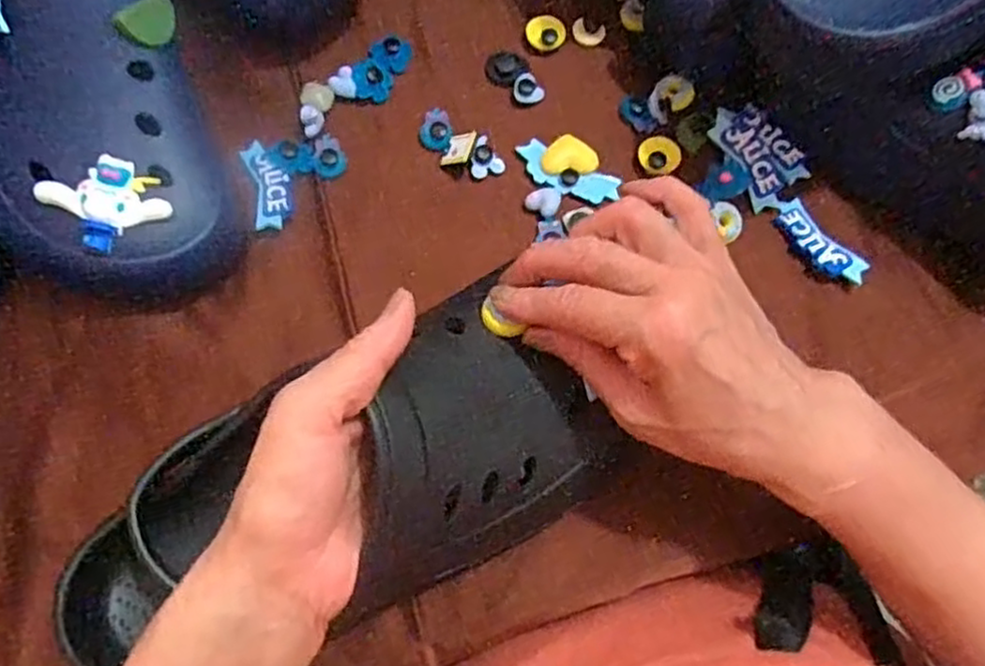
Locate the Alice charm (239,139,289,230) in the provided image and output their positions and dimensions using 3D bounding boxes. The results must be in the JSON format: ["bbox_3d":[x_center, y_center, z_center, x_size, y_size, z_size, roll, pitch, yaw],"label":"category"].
[{"bbox_3d":[-0.126,-0.085,0.415,0.021,0.008,0.061,-16,71,-9],"label":"Alice charm"}]

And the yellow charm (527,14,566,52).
[{"bbox_3d":[0.034,-0.188,0.460,0.024,0.005,0.021,21,91,2],"label":"yellow charm"}]

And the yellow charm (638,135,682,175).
[{"bbox_3d":[0.098,-0.106,0.431,0.024,0.006,0.028,11,70,1],"label":"yellow charm"}]

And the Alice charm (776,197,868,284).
[{"bbox_3d":[0.180,-0.050,0.410,0.020,0.007,0.059,-34,62,1],"label":"Alice charm"}]

